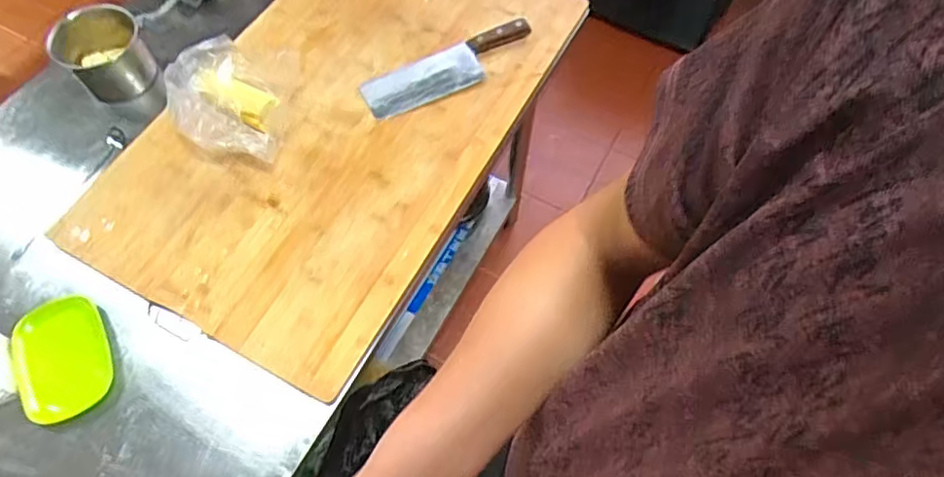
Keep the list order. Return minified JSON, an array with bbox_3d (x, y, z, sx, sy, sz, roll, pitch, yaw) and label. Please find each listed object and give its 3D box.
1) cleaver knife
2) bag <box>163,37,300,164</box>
[{"bbox_3d":[-0.033,-0.301,0.986,0.319,0.022,0.085,-27,66,-14],"label":"cleaver knife"},{"bbox_3d":[-0.386,-0.214,0.910,0.190,0.099,0.204,0,62,0],"label":"bag"}]

